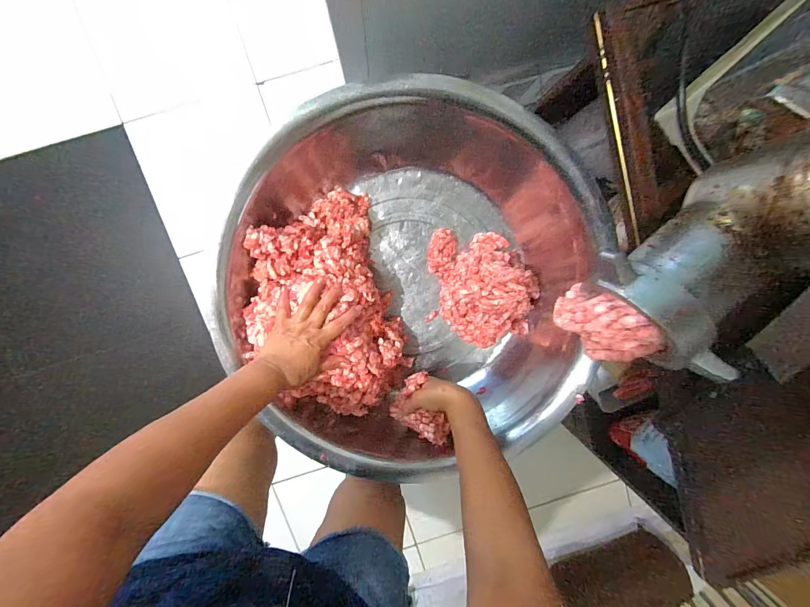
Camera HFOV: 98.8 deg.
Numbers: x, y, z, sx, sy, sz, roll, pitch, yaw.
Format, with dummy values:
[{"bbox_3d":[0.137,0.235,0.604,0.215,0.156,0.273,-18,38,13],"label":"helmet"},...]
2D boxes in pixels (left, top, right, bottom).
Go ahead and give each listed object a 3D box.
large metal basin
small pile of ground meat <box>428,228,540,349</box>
[{"bbox_3d":[0.004,-0.013,0.597,0.572,0.170,0.591,-1,98,-5],"label":"large metal basin"},{"bbox_3d":[0.134,-0.026,0.604,0.172,0.156,0.191,3,98,-4],"label":"small pile of ground meat"}]

